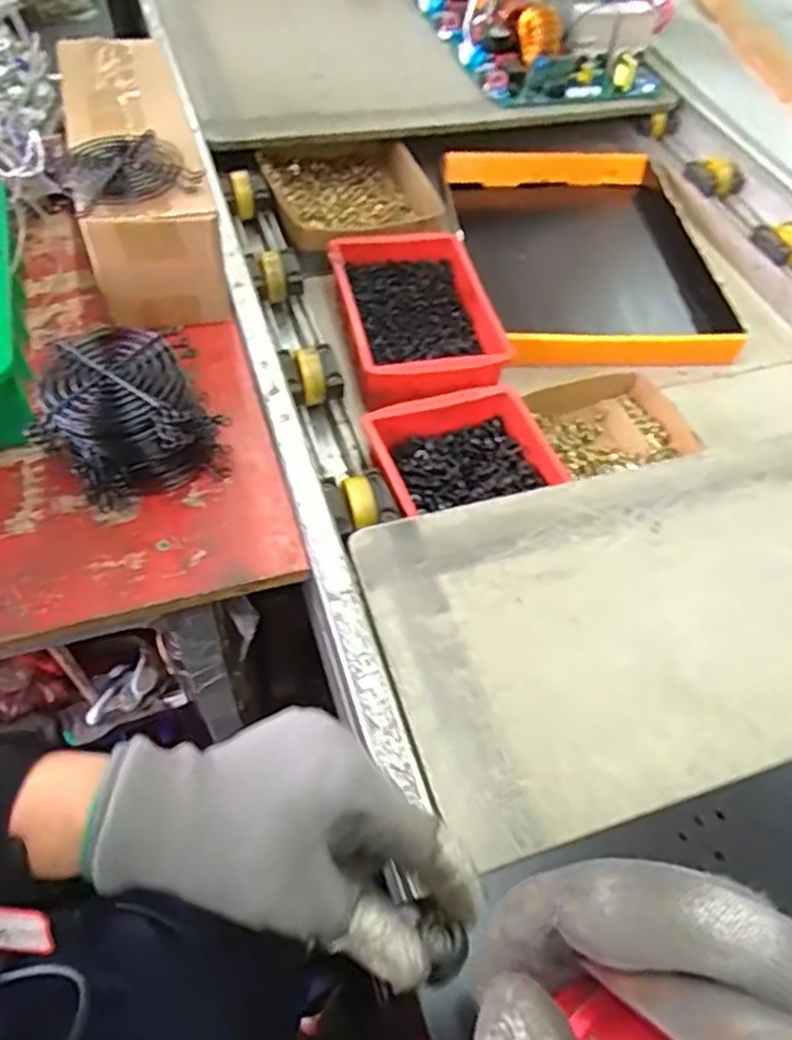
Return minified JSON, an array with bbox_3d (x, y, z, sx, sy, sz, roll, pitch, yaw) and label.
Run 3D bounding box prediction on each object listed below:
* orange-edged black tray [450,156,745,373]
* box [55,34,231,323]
[{"bbox_3d":[0.212,-0.292,0.790,0.258,0.055,0.350,-5,55,-7],"label":"orange-edged black tray"},{"bbox_3d":[-0.226,-0.311,0.629,0.111,0.097,0.321,-12,56,-12],"label":"box"}]

